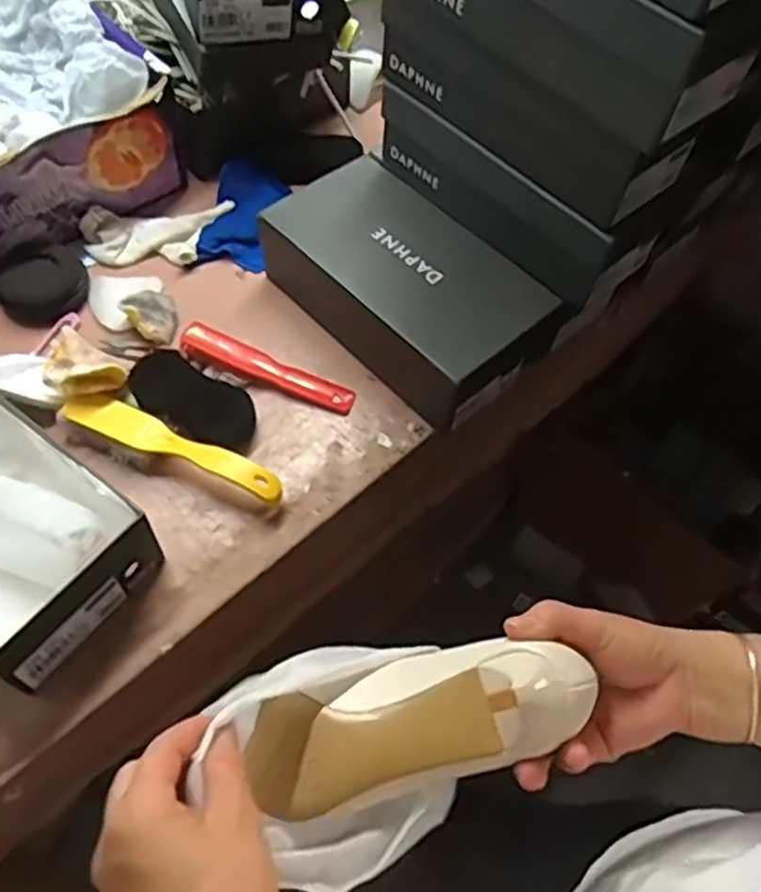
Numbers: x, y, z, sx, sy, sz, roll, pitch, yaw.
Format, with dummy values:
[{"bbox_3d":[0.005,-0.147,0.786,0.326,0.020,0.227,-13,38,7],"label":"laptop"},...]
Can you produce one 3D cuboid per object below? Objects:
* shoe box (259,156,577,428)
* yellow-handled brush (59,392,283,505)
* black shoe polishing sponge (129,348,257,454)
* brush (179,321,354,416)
[{"bbox_3d":[0.030,-0.170,0.788,0.158,0.100,0.288,-37,68,-23],"label":"shoe box"},{"bbox_3d":[-0.200,0.003,0.703,0.230,0.035,0.042,24,60,10],"label":"yellow-handled brush"},{"bbox_3d":[-0.189,-0.046,0.735,0.129,0.035,0.069,26,61,11],"label":"black shoe polishing sponge"},{"bbox_3d":[-0.118,-0.079,0.769,0.186,0.034,0.037,20,60,8],"label":"brush"}]

